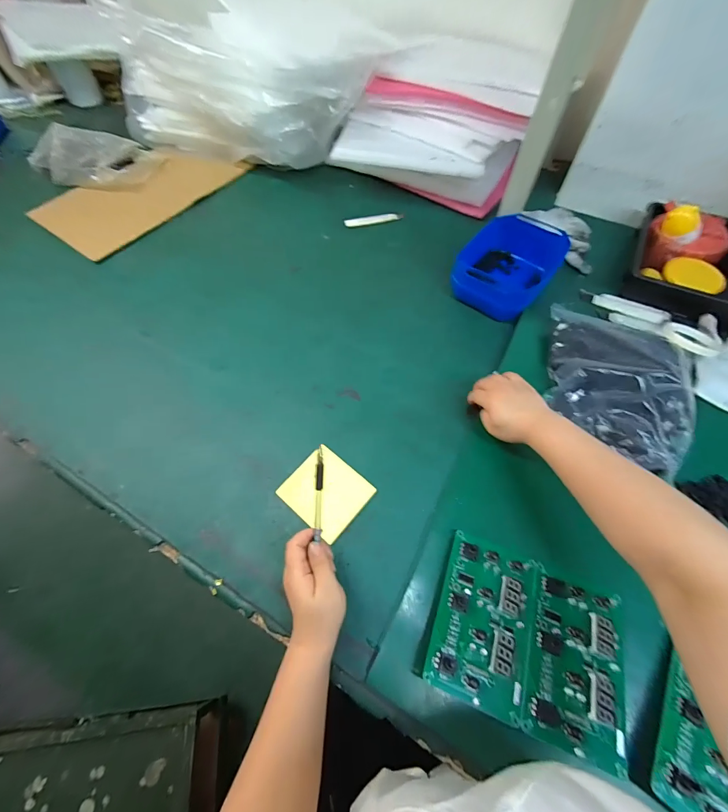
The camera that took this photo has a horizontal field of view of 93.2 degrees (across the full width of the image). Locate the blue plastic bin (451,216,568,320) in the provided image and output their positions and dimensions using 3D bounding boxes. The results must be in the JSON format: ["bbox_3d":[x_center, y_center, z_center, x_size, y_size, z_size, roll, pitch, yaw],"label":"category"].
[{"bbox_3d":[0.265,-0.259,0.629,0.148,0.083,0.202,32,67,17],"label":"blue plastic bin"}]

